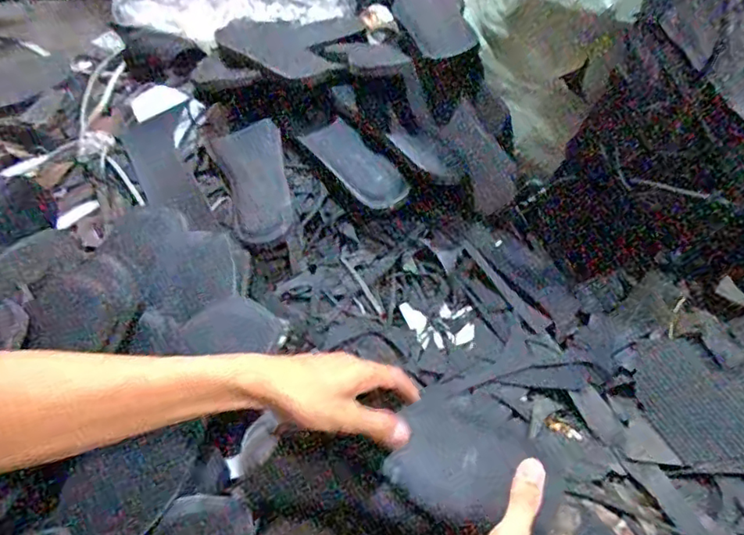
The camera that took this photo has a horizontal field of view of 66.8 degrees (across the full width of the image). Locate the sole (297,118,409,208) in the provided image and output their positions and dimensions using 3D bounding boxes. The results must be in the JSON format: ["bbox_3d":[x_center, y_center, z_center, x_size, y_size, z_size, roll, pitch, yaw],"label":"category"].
[{"bbox_3d":[-0.018,-0.121,0.660,0.051,0.016,0.148,-48,65,6],"label":"sole"}]

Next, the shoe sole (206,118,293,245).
[{"bbox_3d":[-0.140,-0.102,0.679,0.084,0.031,0.181,-16,60,-8],"label":"shoe sole"}]

